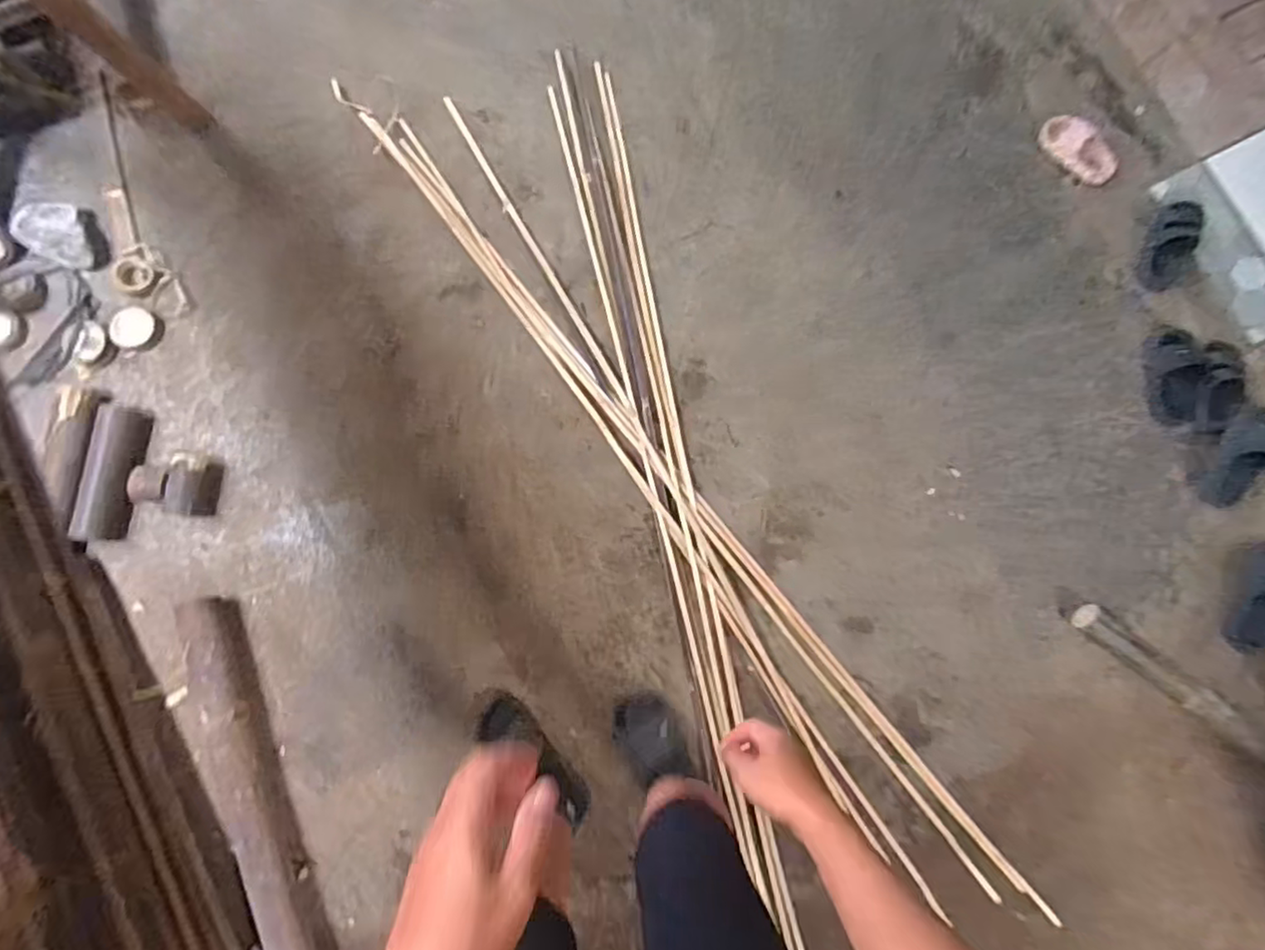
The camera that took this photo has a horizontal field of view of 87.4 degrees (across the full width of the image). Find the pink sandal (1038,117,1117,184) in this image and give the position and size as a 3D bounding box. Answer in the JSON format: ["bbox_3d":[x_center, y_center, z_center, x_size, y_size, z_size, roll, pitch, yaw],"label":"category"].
[{"bbox_3d":[0.992,-0.705,1.461,0.193,0.060,0.082,27,82,-13],"label":"pink sandal"}]

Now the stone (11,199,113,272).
[{"bbox_3d":[-1.103,-0.471,1.288,0.167,0.054,0.117,23,82,0],"label":"stone"}]

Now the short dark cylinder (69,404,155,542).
[{"bbox_3d":[-0.969,-0.003,1.238,0.075,0.067,0.254,2,83,-3],"label":"short dark cylinder"}]

